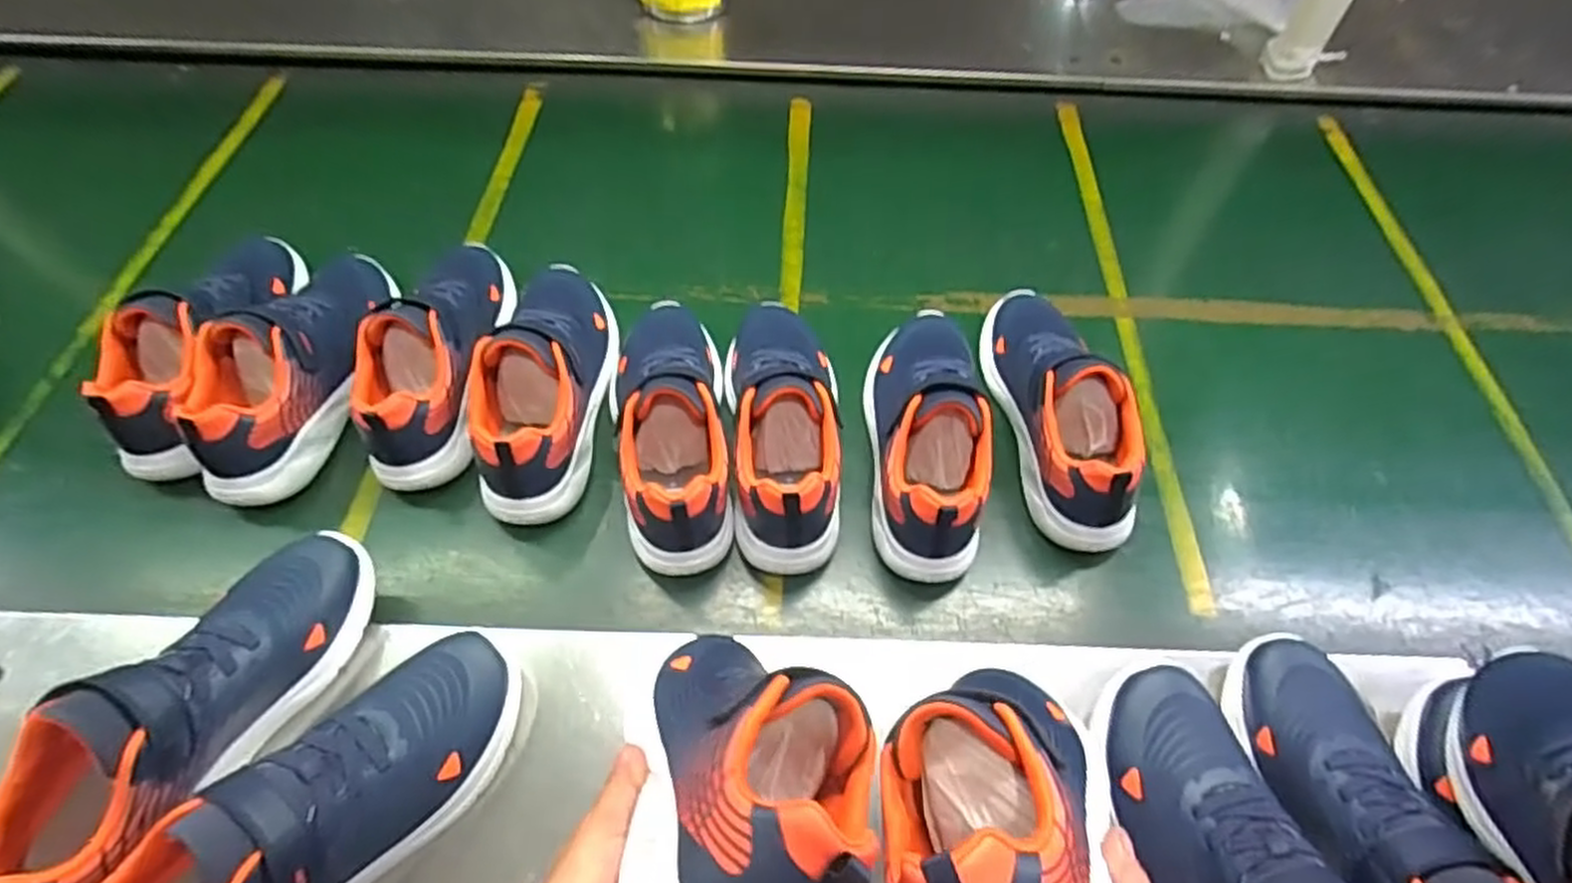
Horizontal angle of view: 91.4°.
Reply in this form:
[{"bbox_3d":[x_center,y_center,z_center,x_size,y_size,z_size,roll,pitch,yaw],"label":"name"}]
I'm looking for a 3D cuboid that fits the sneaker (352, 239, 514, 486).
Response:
[{"bbox_3d":[-0.310,-0.088,0.695,0.100,0.115,0.267,-1,56,-2],"label":"sneaker"}]

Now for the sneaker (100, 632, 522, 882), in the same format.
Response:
[{"bbox_3d":[-0.277,0.216,0.453,0.093,0.098,0.256,39,63,22],"label":"sneaker"}]

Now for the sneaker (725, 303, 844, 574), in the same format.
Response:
[{"bbox_3d":[0.000,-0.025,0.647,0.094,0.109,0.253,-1,56,-2],"label":"sneaker"}]

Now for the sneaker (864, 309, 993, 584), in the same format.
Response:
[{"bbox_3d":[0.119,-0.018,0.641,0.091,0.096,0.261,4,56,1],"label":"sneaker"}]

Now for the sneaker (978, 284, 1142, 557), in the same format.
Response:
[{"bbox_3d":[0.241,-0.047,0.665,0.084,0.105,0.266,-5,56,-5],"label":"sneaker"}]

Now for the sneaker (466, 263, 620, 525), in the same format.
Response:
[{"bbox_3d":[-0.210,-0.062,0.671,0.103,0.114,0.262,3,56,0],"label":"sneaker"}]

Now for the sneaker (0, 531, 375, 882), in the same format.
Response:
[{"bbox_3d":[-0.375,0.158,0.480,0.081,0.100,0.250,20,58,12],"label":"sneaker"}]

